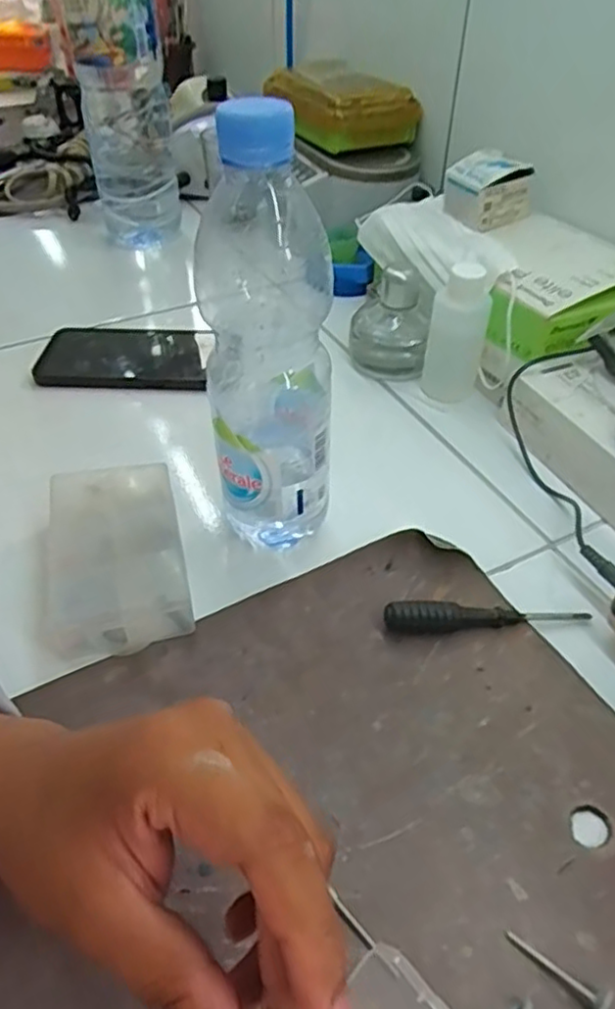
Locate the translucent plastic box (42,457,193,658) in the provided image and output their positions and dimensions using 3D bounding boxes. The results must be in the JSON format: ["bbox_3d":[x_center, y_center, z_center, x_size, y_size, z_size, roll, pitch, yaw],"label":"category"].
[{"bbox_3d":[-0.116,0.032,0.398,0.081,0.035,0.129,-9,45,-10],"label":"translucent plastic box"}]

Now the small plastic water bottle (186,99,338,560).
[{"bbox_3d":[-0.020,-0.076,0.351,0.061,0.241,0.068,-2,44,-4],"label":"small plastic water bottle"}]

